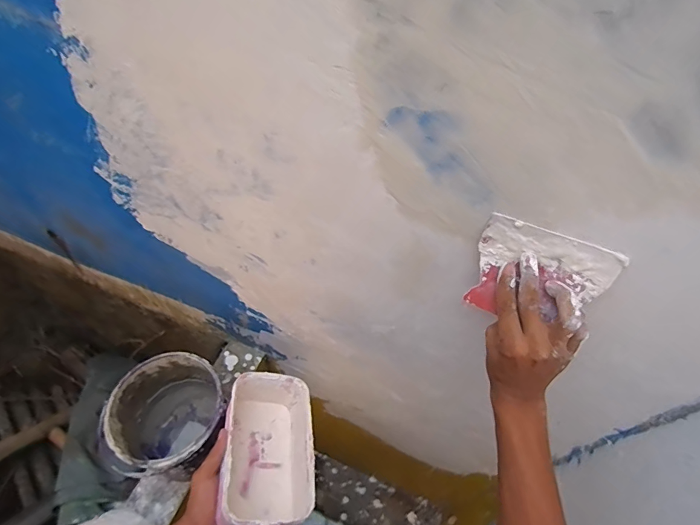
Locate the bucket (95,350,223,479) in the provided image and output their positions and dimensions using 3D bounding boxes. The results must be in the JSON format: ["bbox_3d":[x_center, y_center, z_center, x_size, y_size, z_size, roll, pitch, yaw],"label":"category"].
[{"bbox_3d":[-0.330,0.292,0.734,0.192,0.171,0.195,-6,54,-10],"label":"bucket"}]

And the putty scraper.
[{"bbox_3d":[0.187,0.015,0.399,0.123,0.102,0.009,20,31,13],"label":"putty scraper"}]

